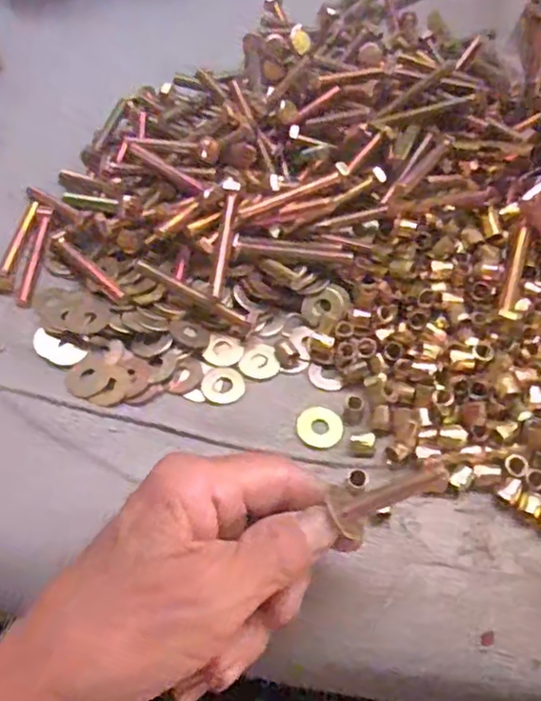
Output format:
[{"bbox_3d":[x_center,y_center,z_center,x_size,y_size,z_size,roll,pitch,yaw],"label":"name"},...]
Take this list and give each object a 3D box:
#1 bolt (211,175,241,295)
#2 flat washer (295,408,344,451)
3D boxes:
[{"bbox_3d":[-0.023,-0.058,0.318,0.007,0.009,0.065,6,73,4],"label":"bolt"},{"bbox_3d":[0.023,0.035,0.293,0.021,0.004,0.020,10,55,7],"label":"flat washer"}]

